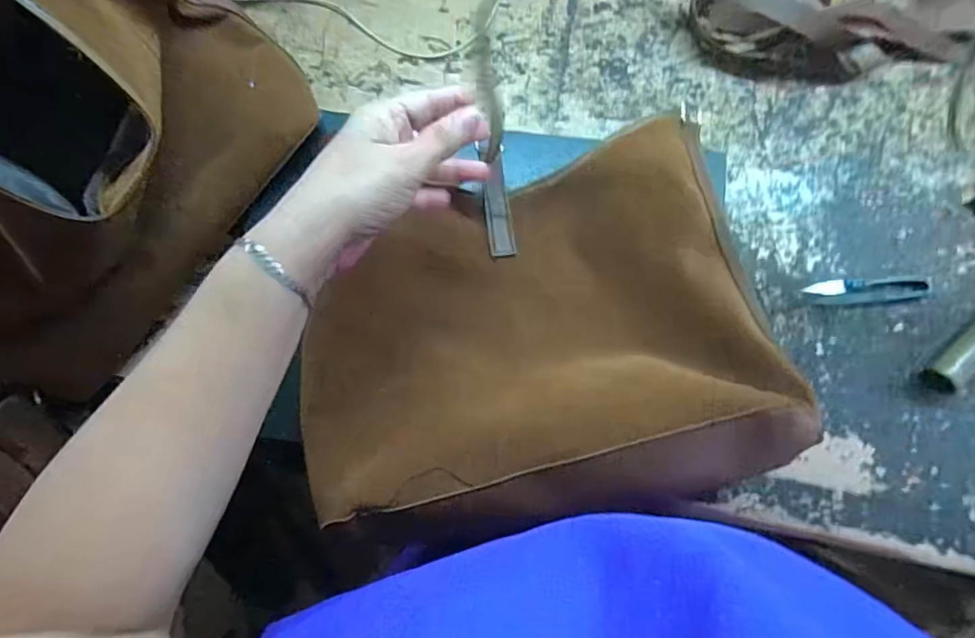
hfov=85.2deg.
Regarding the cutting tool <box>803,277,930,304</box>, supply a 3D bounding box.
[{"bbox_3d":[0.325,-0.025,0.455,0.100,0.007,0.021,-5,74,0],"label":"cutting tool"}]

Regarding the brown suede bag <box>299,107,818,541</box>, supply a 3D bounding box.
[{"bbox_3d":[0.039,-0.002,0.367,0.330,0.072,0.254,-14,74,-3],"label":"brown suede bag"}]

